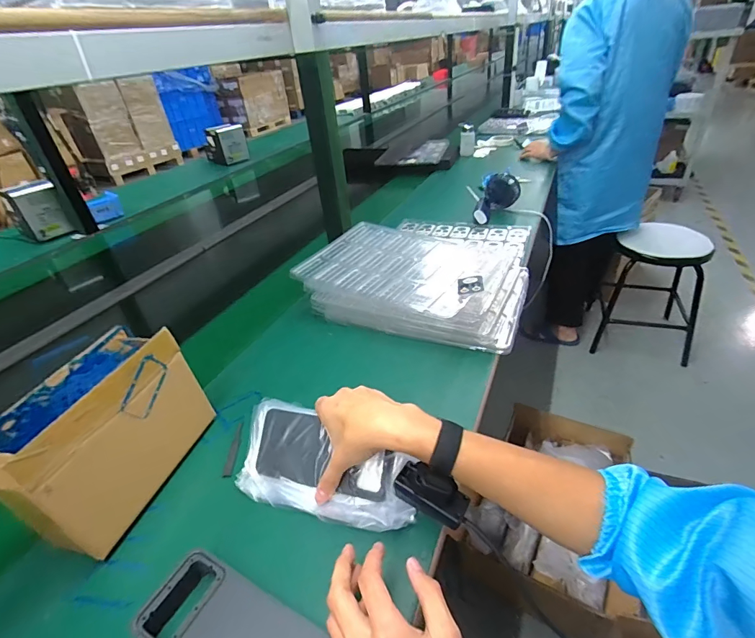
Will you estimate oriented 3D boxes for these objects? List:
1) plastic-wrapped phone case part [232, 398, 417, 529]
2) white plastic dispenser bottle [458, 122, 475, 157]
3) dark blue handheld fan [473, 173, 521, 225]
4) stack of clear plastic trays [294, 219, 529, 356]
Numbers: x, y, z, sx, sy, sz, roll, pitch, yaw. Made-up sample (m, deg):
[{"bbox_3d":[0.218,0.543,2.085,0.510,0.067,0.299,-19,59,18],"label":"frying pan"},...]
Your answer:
[{"bbox_3d":[-0.059,0.157,0.431,0.199,0.019,0.103,9,77,21],"label":"plastic-wrapped phone case part"},{"bbox_3d":[0.337,-0.679,1.512,0.061,0.111,0.066,3,36,14],"label":"white plastic dispenser bottle"},{"bbox_3d":[0.304,-0.299,1.012,0.092,0.084,0.179,9,38,21],"label":"dark blue handheld fan"},{"bbox_3d":[0.114,-0.128,0.797,0.363,0.081,0.461,12,39,24],"label":"stack of clear plastic trays"}]

